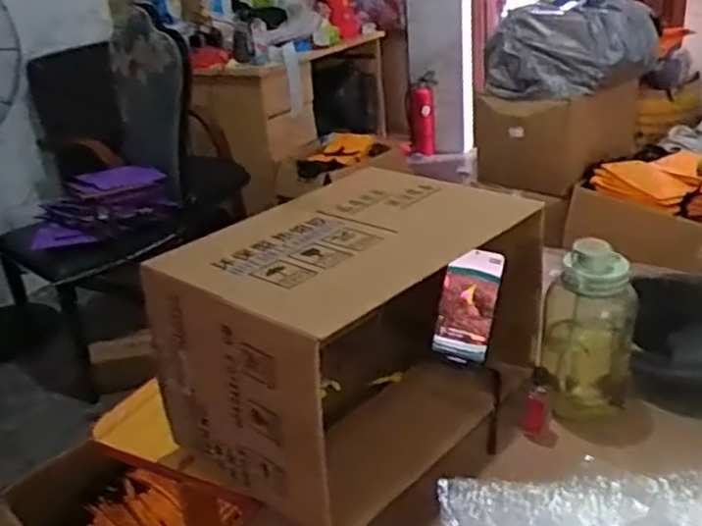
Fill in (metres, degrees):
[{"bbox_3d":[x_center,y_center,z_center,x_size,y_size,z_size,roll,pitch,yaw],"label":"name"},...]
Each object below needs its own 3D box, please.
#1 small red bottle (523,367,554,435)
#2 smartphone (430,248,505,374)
[{"bbox_3d":[0.224,0.170,0.847,0.030,0.099,0.034,1,26,14],"label":"small red bottle"},{"bbox_3d":[0.155,0.059,0.944,0.073,0.154,0.013,12,0,5],"label":"smartphone"}]

